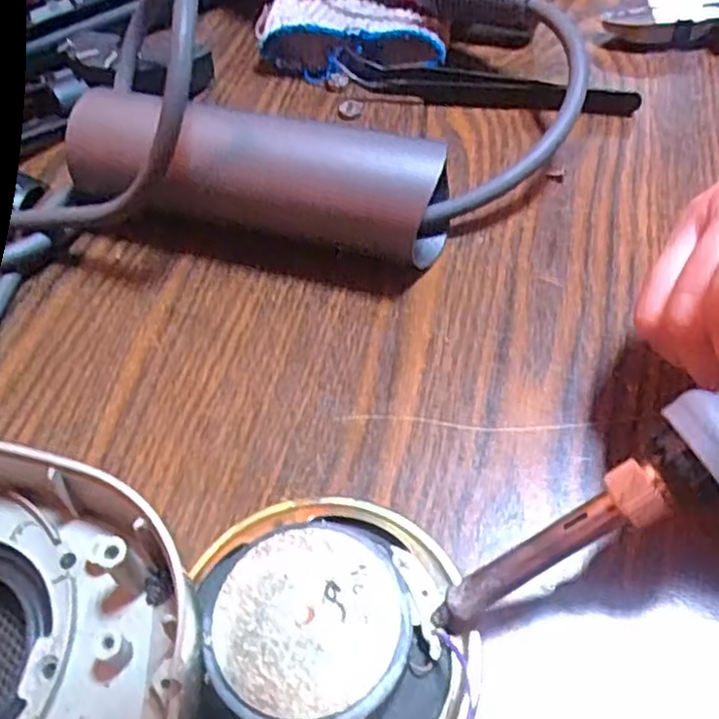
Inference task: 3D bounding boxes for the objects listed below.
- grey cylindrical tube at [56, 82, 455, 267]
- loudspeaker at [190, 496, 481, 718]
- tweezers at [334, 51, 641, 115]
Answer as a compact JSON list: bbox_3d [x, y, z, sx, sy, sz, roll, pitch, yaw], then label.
[{"bbox_3d":[-0.036,-0.059,0.243,0.127,0.040,0.038,13,55,14],"label":"grey cylindrical tube"},{"bbox_3d":[-0.006,0.062,0.164,0.061,0.025,0.071,-7,55,-3],"label":"loudspeaker"},{"bbox_3d":[0.048,-0.107,0.292,0.118,0.010,0.012,11,55,12],"label":"tweezers"}]

